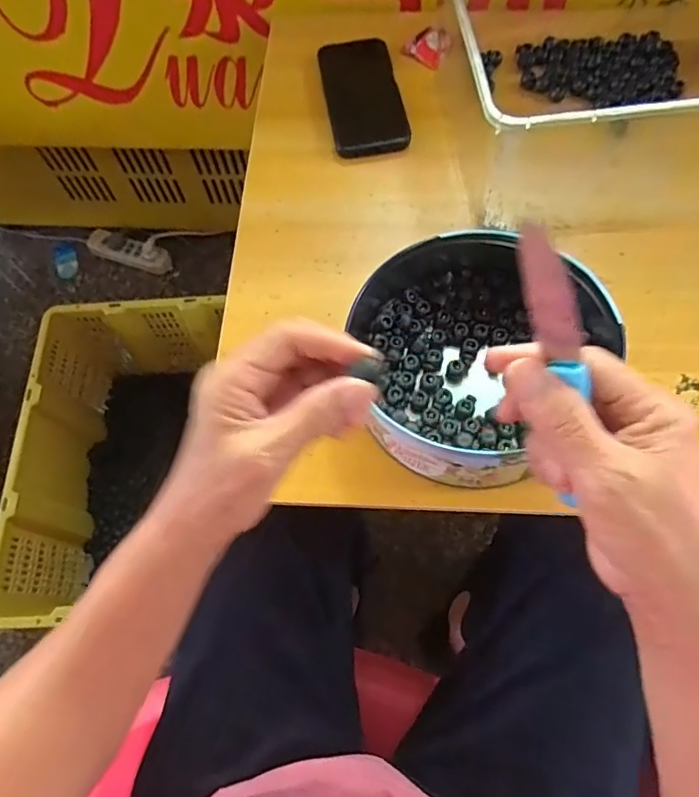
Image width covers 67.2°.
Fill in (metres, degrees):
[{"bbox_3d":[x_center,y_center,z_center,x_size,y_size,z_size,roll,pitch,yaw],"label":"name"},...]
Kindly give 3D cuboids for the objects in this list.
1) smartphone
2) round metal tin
[{"bbox_3d":[0.013,-0.335,0.578,0.078,0.009,0.174,-9,67,-1],"label":"smartphone"},{"bbox_3d":[0.086,-0.045,0.420,0.193,0.072,0.195,-1,67,2],"label":"round metal tin"}]

